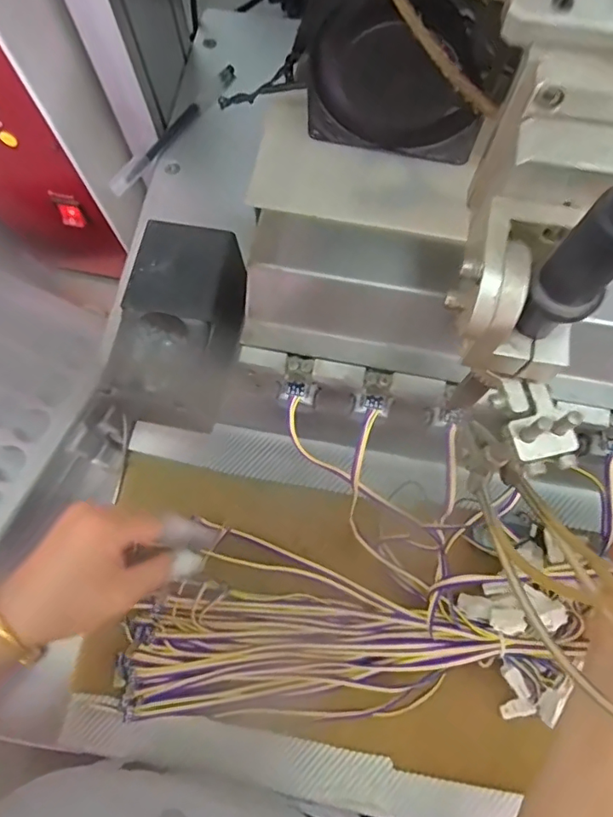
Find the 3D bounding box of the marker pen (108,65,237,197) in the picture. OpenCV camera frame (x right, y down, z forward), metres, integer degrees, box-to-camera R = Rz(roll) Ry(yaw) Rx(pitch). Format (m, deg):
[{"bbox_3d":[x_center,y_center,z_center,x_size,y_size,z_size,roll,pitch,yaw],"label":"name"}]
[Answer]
[{"bbox_3d":[-0.102,-0.216,0.409,0.012,0.012,0.140,37,78,10],"label":"marker pen"}]

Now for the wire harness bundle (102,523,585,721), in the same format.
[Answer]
[{"bbox_3d":[0.023,0.167,0.400,0.329,0.057,0.127,-2,74,7],"label":"wire harness bundle"}]

